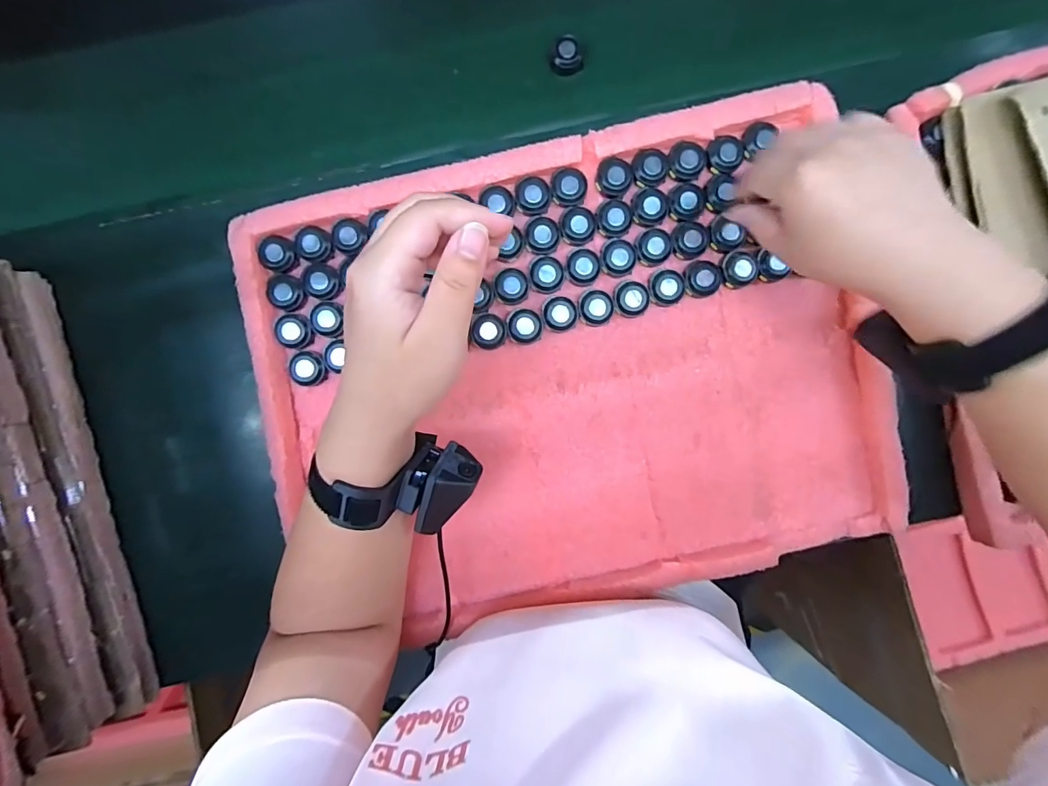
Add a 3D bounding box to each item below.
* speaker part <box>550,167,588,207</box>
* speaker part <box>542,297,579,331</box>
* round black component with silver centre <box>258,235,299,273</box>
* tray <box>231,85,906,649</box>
[{"bbox_3d":[0.037,-0.168,0.365,0.030,0.008,0.029,0,89,0],"label":"speaker part"},{"bbox_3d":[0.030,-0.066,0.371,0.028,0.011,0.028,0,89,0],"label":"speaker part"},{"bbox_3d":[-0.200,-0.114,0.365,0.032,0.007,0.027,14,89,0],"label":"round black component with silver centre"},{"bbox_3d":[0.040,-0.013,0.373,0.487,0.037,0.369,-12,89,0],"label":"tray"}]

